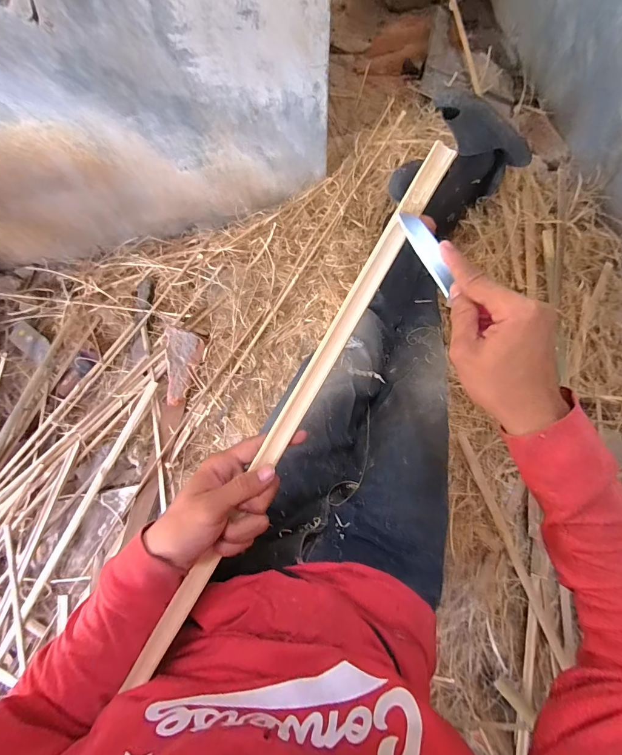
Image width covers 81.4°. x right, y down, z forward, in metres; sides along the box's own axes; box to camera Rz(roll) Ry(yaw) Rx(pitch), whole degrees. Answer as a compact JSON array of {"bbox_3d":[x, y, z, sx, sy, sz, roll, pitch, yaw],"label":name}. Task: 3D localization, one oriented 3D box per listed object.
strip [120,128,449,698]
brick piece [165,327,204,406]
[{"bbox_3d":[-0.019,0.038,0.332,0.021,0.007,0.558,30,91,8],"label":"strip"},{"bbox_3d":[-0.315,-0.024,0.877,0.088,0.057,0.180,7,76,2],"label":"brick piece"}]

